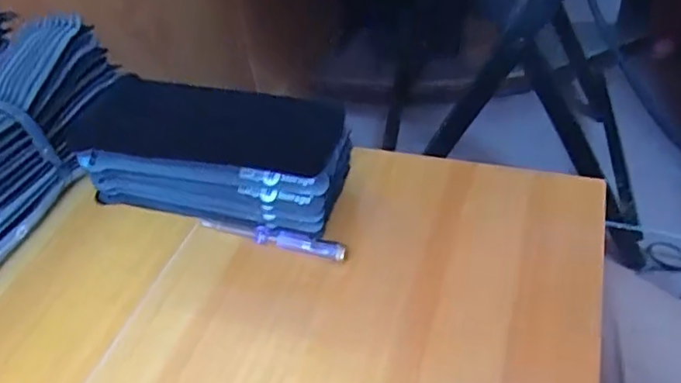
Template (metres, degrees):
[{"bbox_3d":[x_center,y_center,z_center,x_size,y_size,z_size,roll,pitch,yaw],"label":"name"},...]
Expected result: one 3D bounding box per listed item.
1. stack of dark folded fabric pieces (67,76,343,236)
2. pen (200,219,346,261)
[{"bbox_3d":[-0.095,-0.032,0.434,0.204,0.081,0.072,8,46,15],"label":"stack of dark folded fabric pieces"},{"bbox_3d":[-0.050,0.032,0.418,0.114,0.011,0.011,12,47,19],"label":"pen"}]

